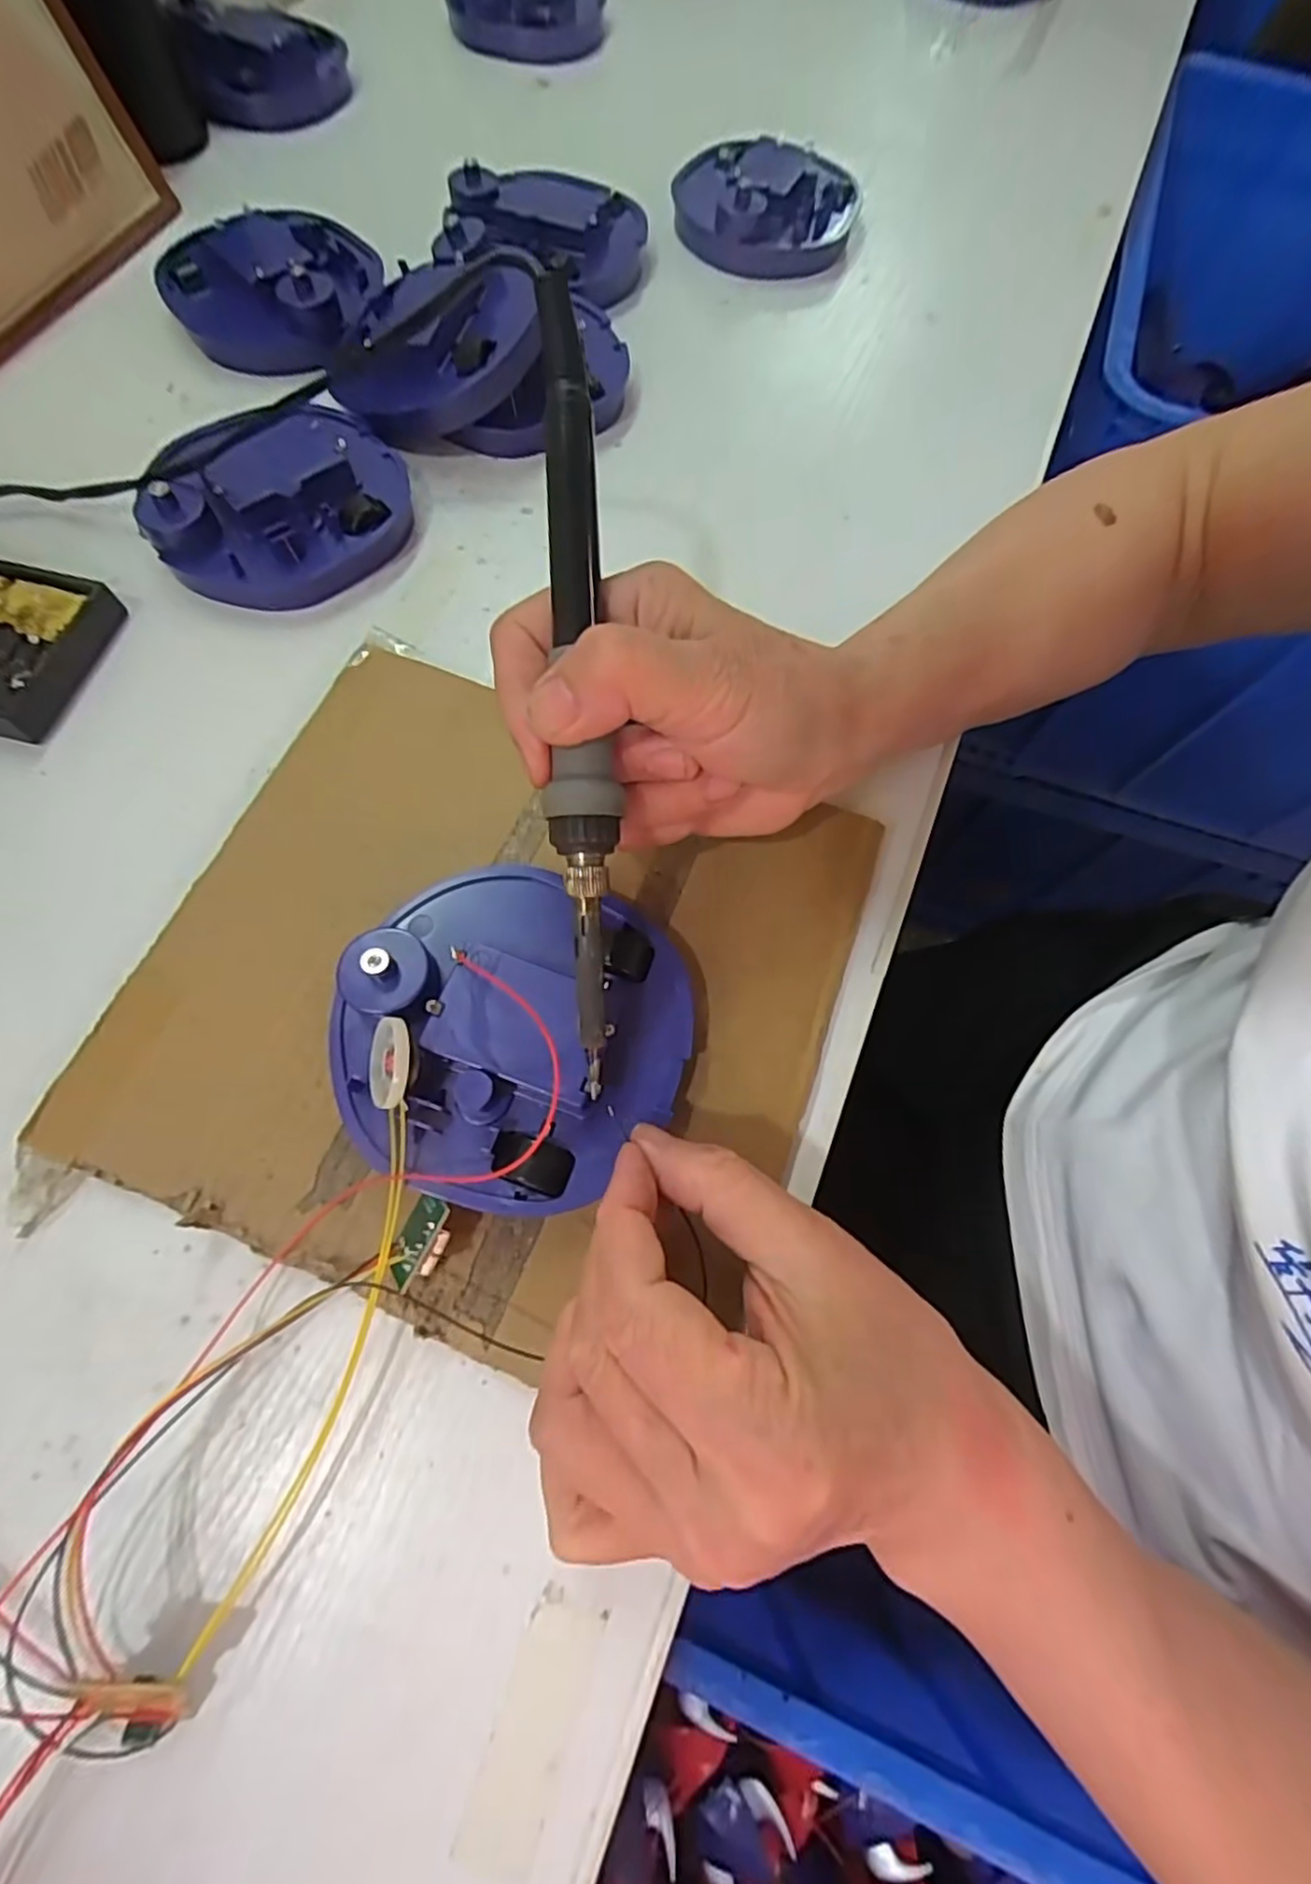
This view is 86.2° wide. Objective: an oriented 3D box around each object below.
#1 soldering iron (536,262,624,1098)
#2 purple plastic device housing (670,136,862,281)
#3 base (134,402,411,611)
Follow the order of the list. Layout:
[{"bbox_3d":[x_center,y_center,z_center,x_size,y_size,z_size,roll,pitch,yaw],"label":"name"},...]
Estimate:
[{"bbox_3d":[-0.021,-0.062,0.188,0.018,0.021,0.204,-2,92,-4],"label":"soldering iron"},{"bbox_3d":[0.064,-0.431,0.413,0.104,0.035,0.083,10,69,1],"label":"purple plastic device housing"},{"bbox_3d":[-0.164,-0.196,0.305,0.110,0.032,0.099,-30,74,-13],"label":"base"}]

